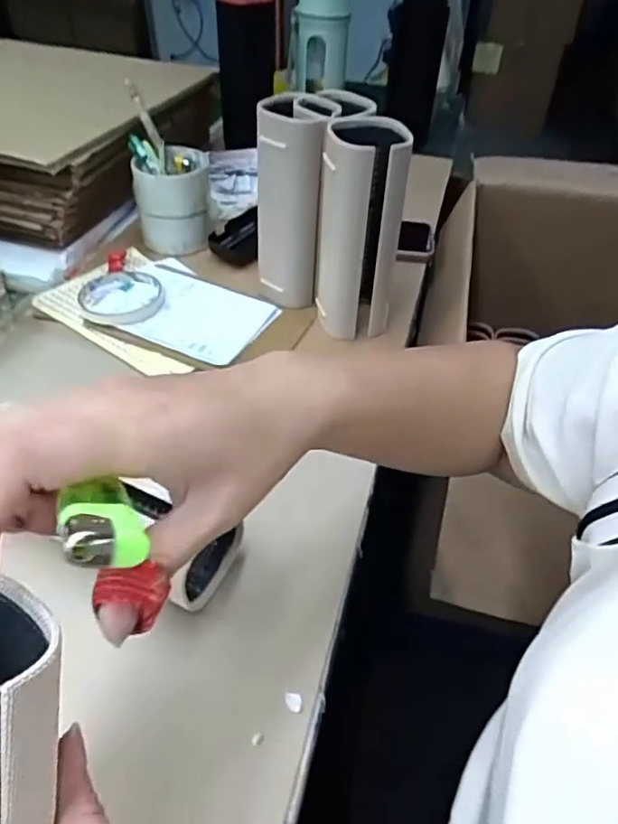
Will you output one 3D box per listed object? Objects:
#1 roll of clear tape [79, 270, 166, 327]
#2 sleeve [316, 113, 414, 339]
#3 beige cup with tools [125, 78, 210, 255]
[{"bbox_3d":[-0.186,-0.117,0.598,0.080,0.011,0.091,-19,48,-20],"label":"roll of clear tape"},{"bbox_3d":[0.045,-0.161,0.547,0.072,0.181,0.068,5,44,3],"label":"sleeve"},{"bbox_3d":[-0.153,-0.265,0.669,0.081,0.134,0.098,-9,45,-11],"label":"beige cup with tools"}]

